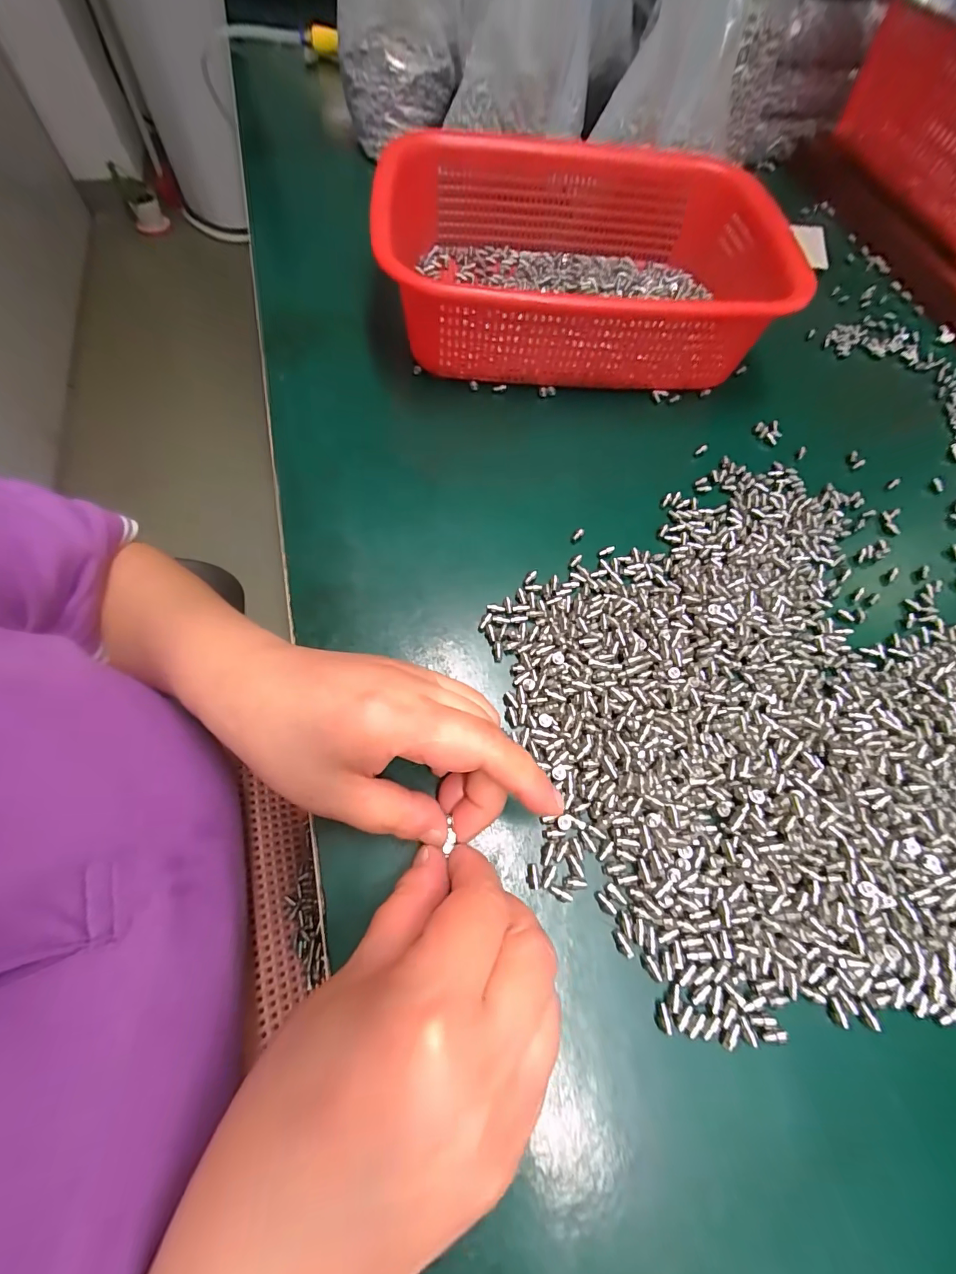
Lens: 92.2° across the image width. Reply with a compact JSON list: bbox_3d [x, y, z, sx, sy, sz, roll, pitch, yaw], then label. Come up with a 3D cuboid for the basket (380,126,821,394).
[{"bbox_3d":[0.073,-0.276,0.349,0.267,0.084,0.212,-2,65,-5],"label":"basket"}]

